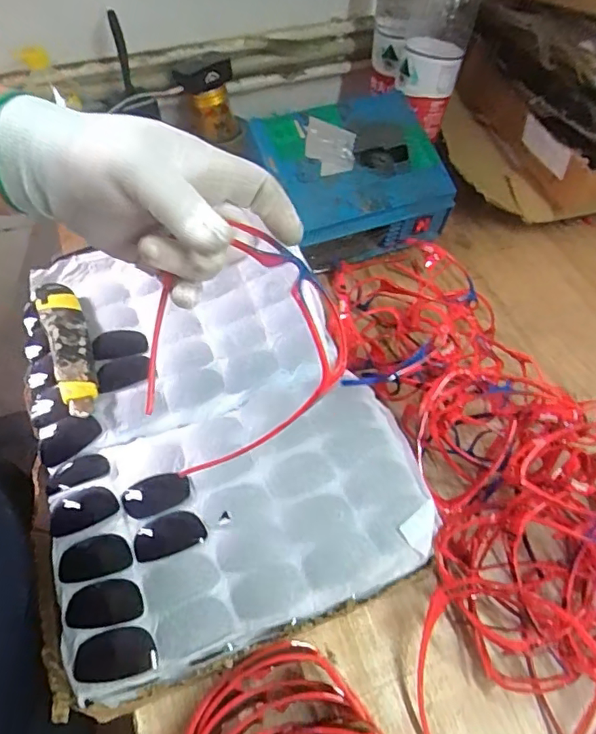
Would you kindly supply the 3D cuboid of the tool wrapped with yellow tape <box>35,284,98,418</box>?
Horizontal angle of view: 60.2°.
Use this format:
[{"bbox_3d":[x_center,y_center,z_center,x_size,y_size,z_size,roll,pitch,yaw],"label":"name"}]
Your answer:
[{"bbox_3d":[-0.214,-0.021,0.481,0.037,0.023,0.147,-21,58,-14],"label":"tool wrapped with yellow tape"}]

